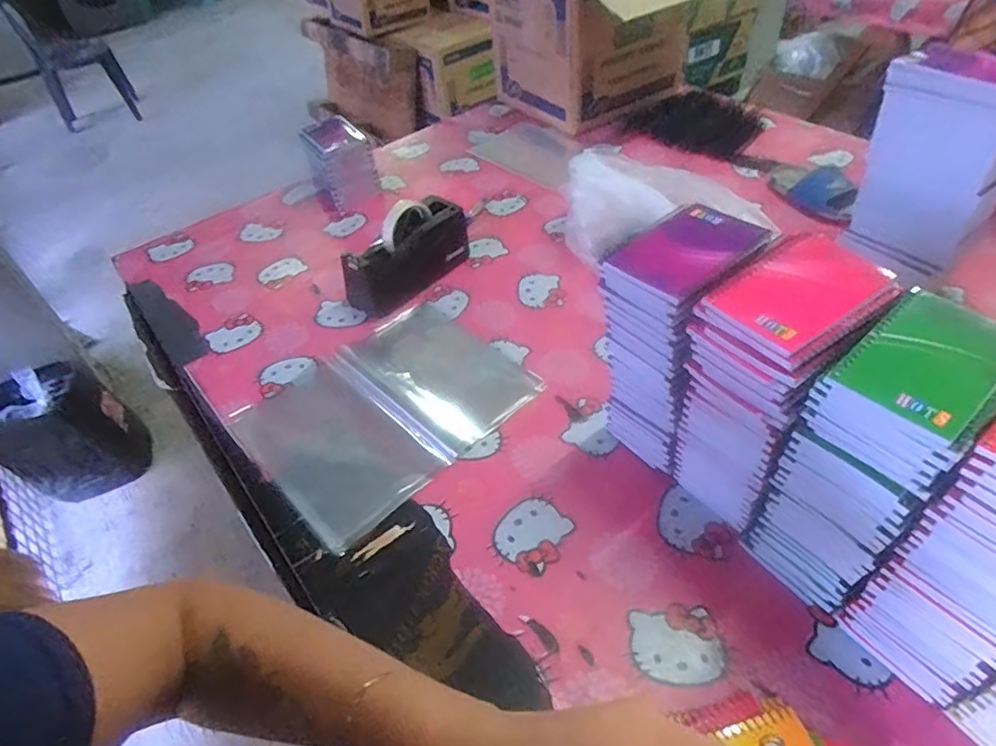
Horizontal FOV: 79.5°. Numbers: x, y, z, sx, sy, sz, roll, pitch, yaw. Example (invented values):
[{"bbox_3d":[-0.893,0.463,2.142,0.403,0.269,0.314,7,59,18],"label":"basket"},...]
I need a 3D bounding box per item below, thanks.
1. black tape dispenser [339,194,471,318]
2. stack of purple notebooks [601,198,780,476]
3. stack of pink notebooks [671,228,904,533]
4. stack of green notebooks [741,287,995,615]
[{"bbox_3d":[-0.140,-0.185,0.910,0.201,0.109,0.078,-36,52,-26],"label":"black tape dispenser"},{"bbox_3d":[0.178,-0.025,0.617,0.132,0.247,0.100,-38,53,-27],"label":"stack of purple notebooks"},{"bbox_3d":[0.247,0.025,0.553,0.139,0.257,0.101,-31,50,-22],"label":"stack of pink notebooks"},{"bbox_3d":[0.302,0.077,0.493,0.123,0.258,0.097,-32,51,-23],"label":"stack of green notebooks"}]

